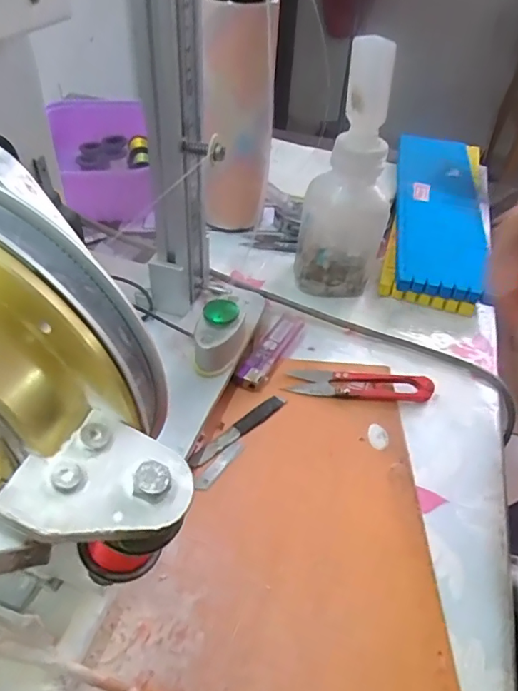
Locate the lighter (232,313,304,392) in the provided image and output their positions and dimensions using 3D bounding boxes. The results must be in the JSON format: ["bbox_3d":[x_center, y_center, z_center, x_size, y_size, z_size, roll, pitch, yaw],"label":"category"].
[{"bbox_3d":[0.008,0.000,0.381,0.027,0.011,0.086,24,47,18],"label":"lighter"}]

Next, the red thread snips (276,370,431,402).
[{"bbox_3d":[0.069,0.025,0.363,0.100,0.011,0.026,4,44,-1],"label":"red thread snips"}]

